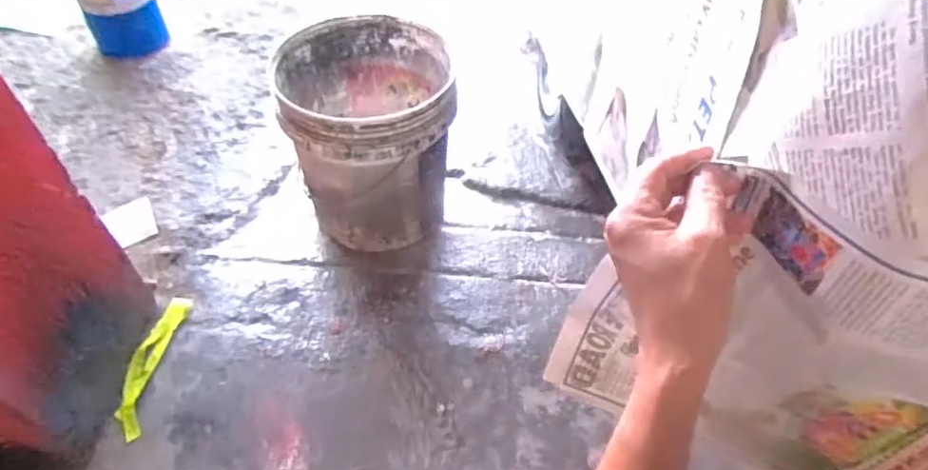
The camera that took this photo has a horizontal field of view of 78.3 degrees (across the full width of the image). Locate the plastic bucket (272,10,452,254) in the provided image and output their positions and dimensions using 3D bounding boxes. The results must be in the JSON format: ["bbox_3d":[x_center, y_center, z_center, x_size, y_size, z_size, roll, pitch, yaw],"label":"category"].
[{"bbox_3d":[-0.167,-0.176,1.012,0.268,0.304,0.290,2,53,-3],"label":"plastic bucket"}]

